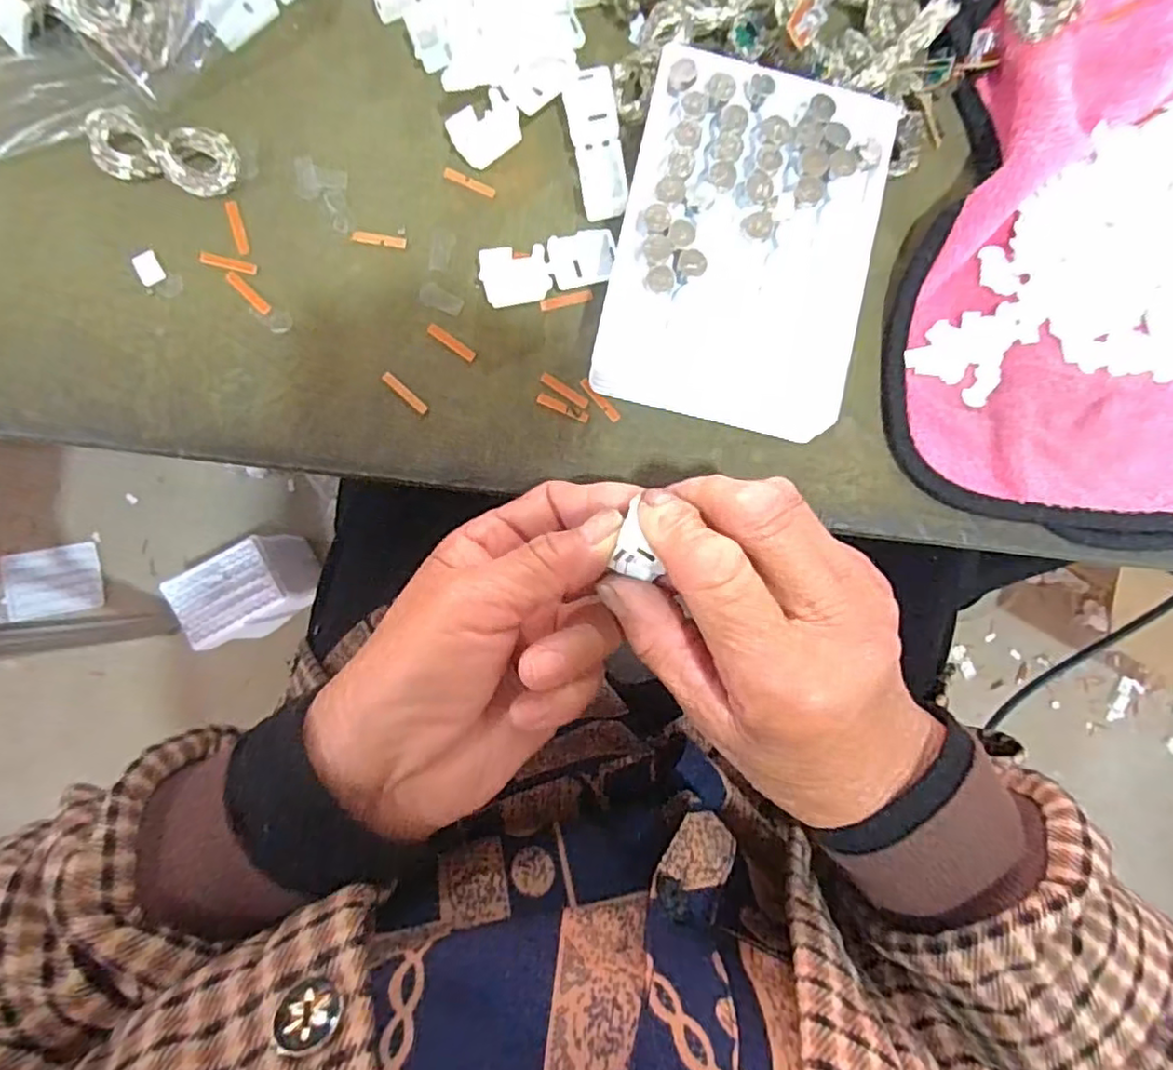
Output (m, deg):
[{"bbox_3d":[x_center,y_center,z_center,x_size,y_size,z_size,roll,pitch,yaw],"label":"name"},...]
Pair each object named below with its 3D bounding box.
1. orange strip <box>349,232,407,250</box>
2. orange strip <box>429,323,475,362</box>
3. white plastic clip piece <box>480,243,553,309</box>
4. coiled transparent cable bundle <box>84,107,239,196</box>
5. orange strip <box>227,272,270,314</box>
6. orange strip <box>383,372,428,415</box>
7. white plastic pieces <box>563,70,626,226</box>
[{"bbox_3d":[-0.085,-0.120,0.260,0.022,0.004,0.004,7,93,-3],"label":"orange strip"},{"bbox_3d":[-0.055,-0.078,0.259,0.022,0.004,0.004,34,89,-2],"label":"orange strip"},{"bbox_3d":[-0.029,-0.105,0.258,0.027,0.011,0.020,-14,91,-2],"label":"white plastic clip piece"},{"bbox_3d":[-0.163,-0.149,0.247,0.047,0.016,0.024,10,90,-2],"label":"coiled transparent cable bundle"},{"bbox_3d":[-0.135,-0.097,0.254,0.004,0.004,0.022,-45,92,-1],"label":"orange strip"},{"bbox_3d":[-0.073,-0.057,0.256,0.022,0.004,0.004,41,89,-2],"label":"orange strip"},{"bbox_3d":[0.004,-0.161,0.263,0.020,0.007,0.056,-8,91,-2],"label":"white plastic pieces"}]

